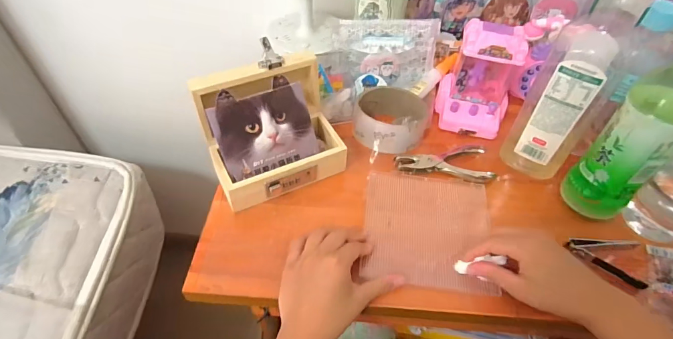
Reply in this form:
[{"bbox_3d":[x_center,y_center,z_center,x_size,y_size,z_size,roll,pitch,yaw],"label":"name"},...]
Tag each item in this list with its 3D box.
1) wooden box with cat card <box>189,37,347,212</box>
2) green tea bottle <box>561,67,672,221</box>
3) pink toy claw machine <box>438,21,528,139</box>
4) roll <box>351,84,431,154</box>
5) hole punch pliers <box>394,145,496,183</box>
[{"bbox_3d":[-0.071,-0.044,0.434,0.146,0.124,0.103,-22,54,-21],"label":"wooden box with cat card"},{"bbox_3d":[0.312,-0.030,0.381,0.076,0.205,0.056,35,56,24],"label":"green tea bottle"},{"bbox_3d":[0.196,-0.130,0.509,0.090,0.126,0.106,17,50,11],"label":"pink toy claw machine"},{"bbox_3d":[0.072,-0.066,0.504,0.094,0.049,0.086,2,49,-2],"label":"roll"},{"bbox_3d":[0.142,-0.007,0.487,0.124,0.012,0.057,-4,49,-7],"label":"hole punch pliers"}]

